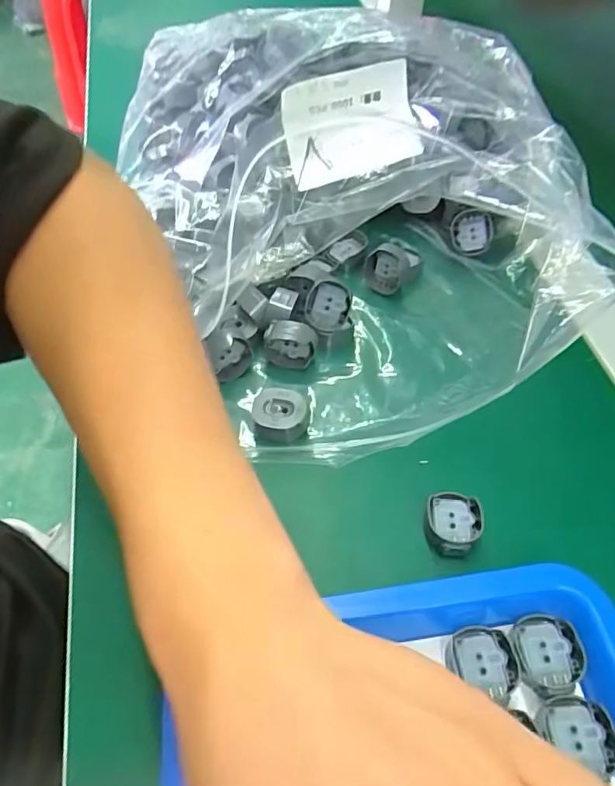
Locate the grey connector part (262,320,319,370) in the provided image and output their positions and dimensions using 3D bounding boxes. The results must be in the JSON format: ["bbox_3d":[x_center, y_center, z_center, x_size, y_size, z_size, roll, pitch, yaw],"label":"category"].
[{"bbox_3d":[-0.010,-0.028,0.317,0.029,0.028,0.014,17,55,13],"label":"grey connector part"}]

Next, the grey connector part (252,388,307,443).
[{"bbox_3d":[-0.014,0.012,0.294,0.027,0.014,0.025,4,53,3],"label":"grey connector part"}]

